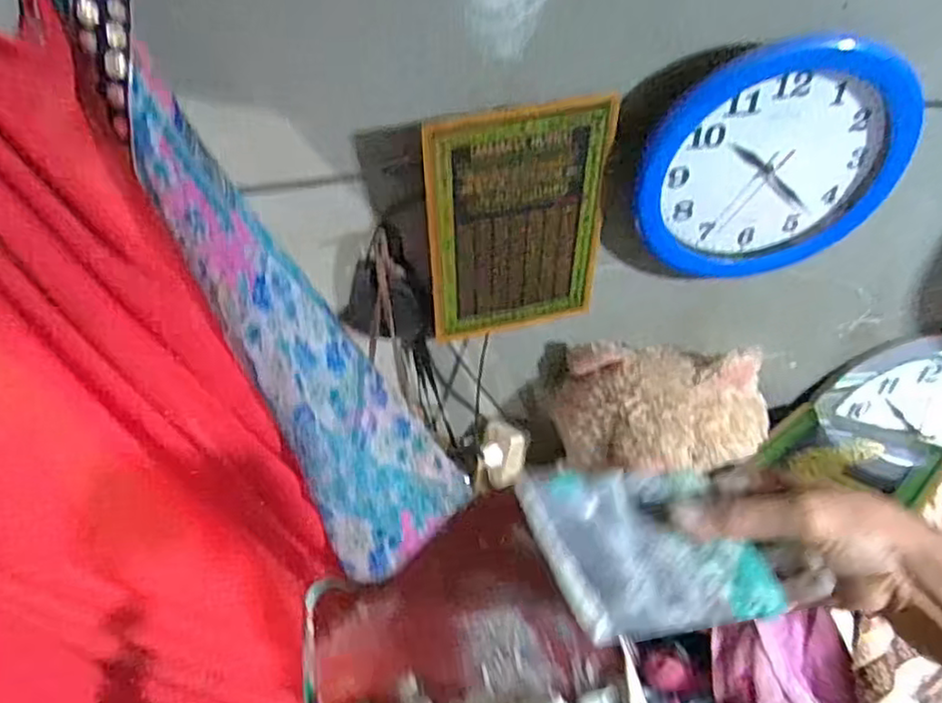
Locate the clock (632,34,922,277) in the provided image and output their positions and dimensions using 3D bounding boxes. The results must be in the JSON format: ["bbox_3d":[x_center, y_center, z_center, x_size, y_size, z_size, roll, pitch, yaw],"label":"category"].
[{"bbox_3d":[0.317,-0.190,0.737,0.279,0.267,0.061,2,44,2],"label":"clock"}]

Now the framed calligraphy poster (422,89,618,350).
[{"bbox_3d":[0.054,-0.131,0.762,0.201,0.287,0.026,-11,45,-11],"label":"framed calligraphy poster"}]

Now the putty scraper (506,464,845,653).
[{"bbox_3d":[0.082,0.082,0.303,0.112,0.012,0.079,2,39,-27],"label":"putty scraper"}]

